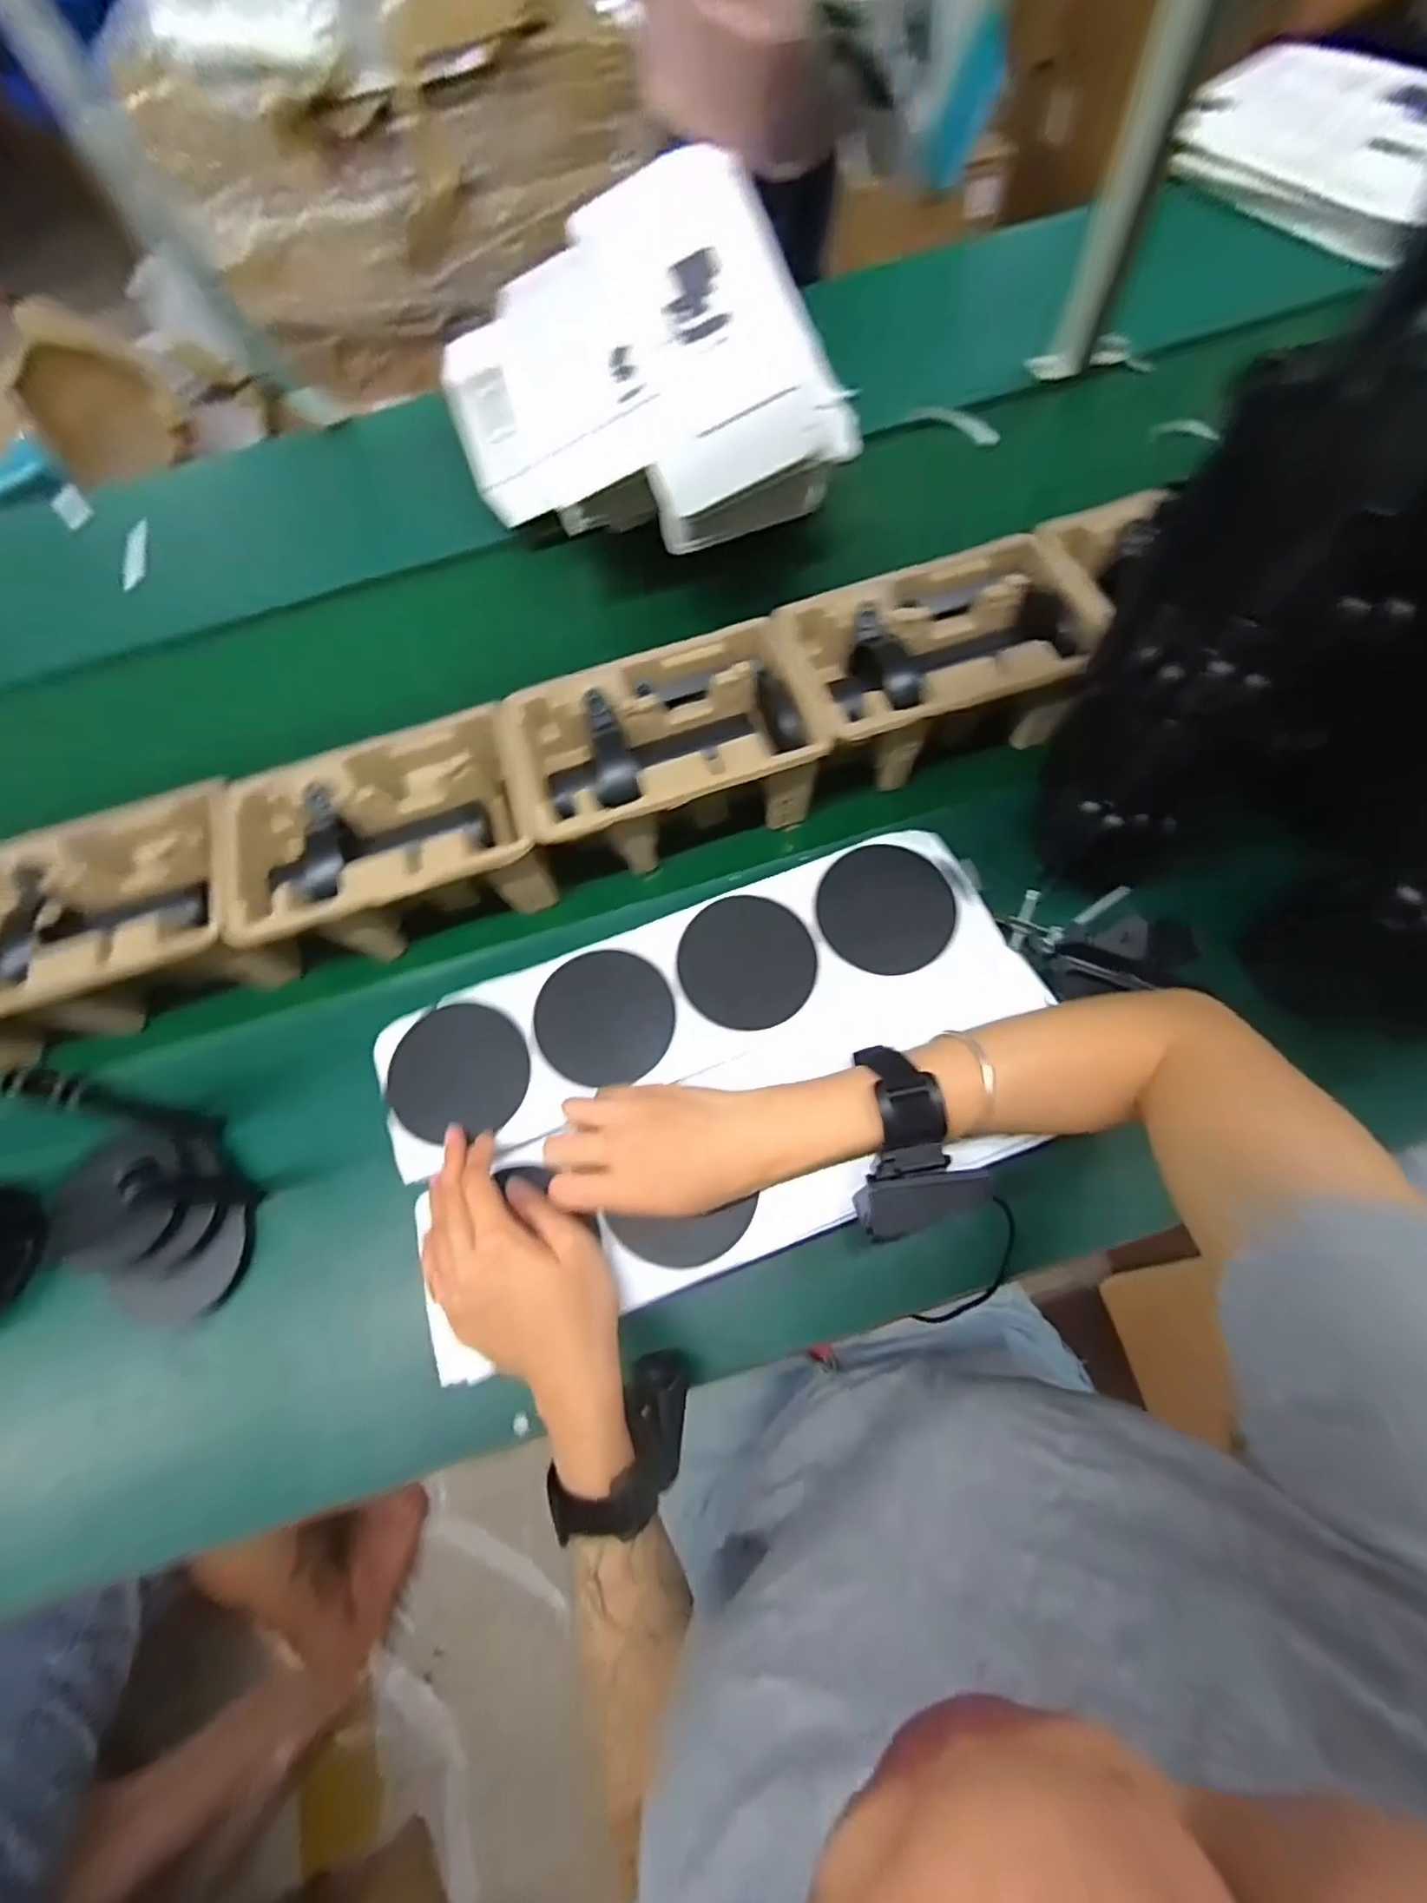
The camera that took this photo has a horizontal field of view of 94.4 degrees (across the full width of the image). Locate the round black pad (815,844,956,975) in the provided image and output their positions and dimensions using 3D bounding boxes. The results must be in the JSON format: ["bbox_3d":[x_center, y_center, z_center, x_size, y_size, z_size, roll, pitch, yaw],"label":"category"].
[{"bbox_3d":[0.117,-0.031,0.450,0.088,0.006,0.094,0,68,1],"label":"round black pad"}]

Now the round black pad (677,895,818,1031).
[{"bbox_3d":[0.022,0.006,0.445,0.088,0.005,0.091,0,68,1],"label":"round black pad"}]

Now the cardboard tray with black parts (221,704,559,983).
[{"bbox_3d":[-0.267,-0.082,0.546,0.243,0.106,0.145,-17,69,-6],"label":"cardboard tray with black parts"}]

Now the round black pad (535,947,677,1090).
[{"bbox_3d":[-0.072,0.043,0.438,0.091,0.006,0.088,22,70,10],"label":"round black pad"}]

